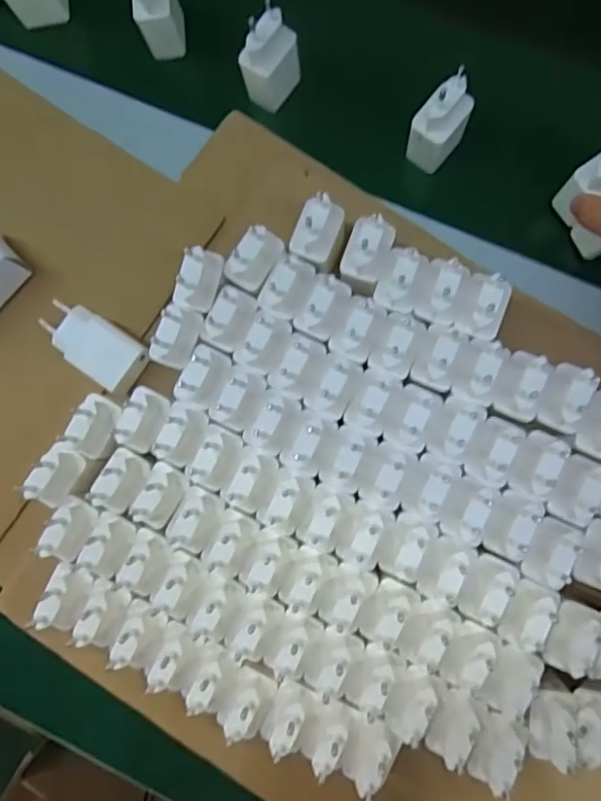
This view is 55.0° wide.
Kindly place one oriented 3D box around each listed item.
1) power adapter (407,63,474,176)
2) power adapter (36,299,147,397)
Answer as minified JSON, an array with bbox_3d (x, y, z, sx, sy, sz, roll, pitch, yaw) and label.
[{"bbox_3d":[0.097,-0.193,0.403,0.027,0.069,0.042,39,90,6],"label":"power adapter"},{"bbox_3d":[-0.147,-0.040,0.414,0.076,0.024,0.038,33,90,6],"label":"power adapter"}]

